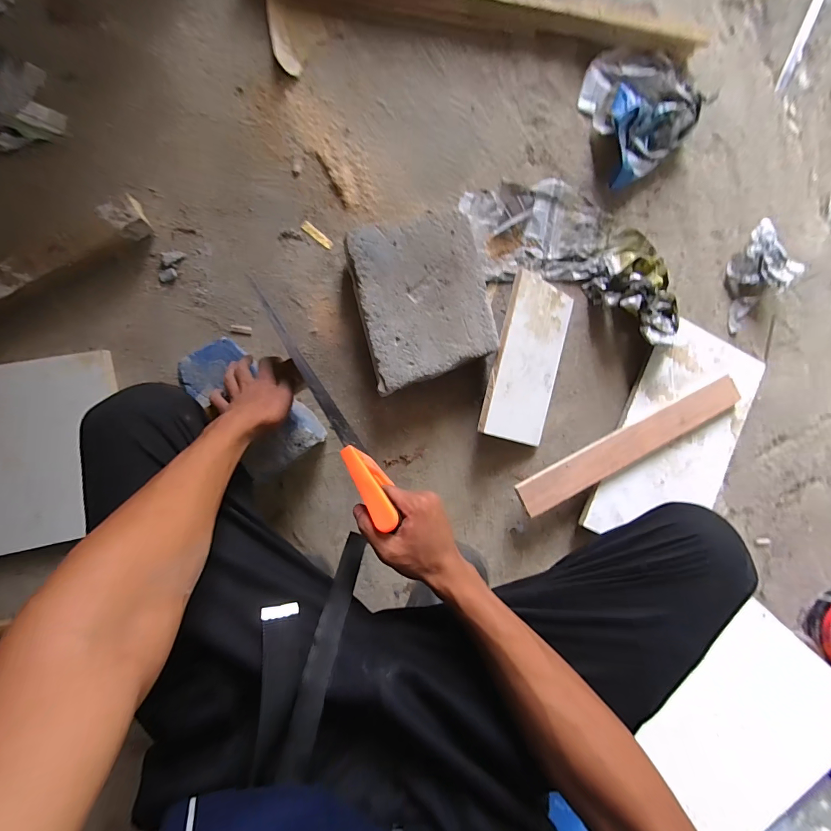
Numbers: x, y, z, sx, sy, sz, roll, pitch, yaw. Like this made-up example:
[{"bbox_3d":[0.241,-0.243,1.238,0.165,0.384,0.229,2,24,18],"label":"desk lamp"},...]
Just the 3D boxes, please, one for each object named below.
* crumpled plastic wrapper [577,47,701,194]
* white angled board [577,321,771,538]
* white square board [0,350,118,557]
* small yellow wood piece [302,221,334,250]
[{"bbox_3d":[0.418,-0.552,0.668,0.220,0.073,0.242,-17,93,-7],"label":"crumpled plastic wrapper"},{"bbox_3d":[0.479,0.041,0.704,0.238,0.045,0.410,22,88,-7],"label":"white angled board"},{"bbox_3d":[-0.595,0.062,0.568,0.288,0.016,0.274,-10,91,-12],"label":"white square board"},{"bbox_3d":[-0.162,-0.299,0.629,0.058,0.004,0.016,39,86,-6],"label":"small yellow wood piece"}]

